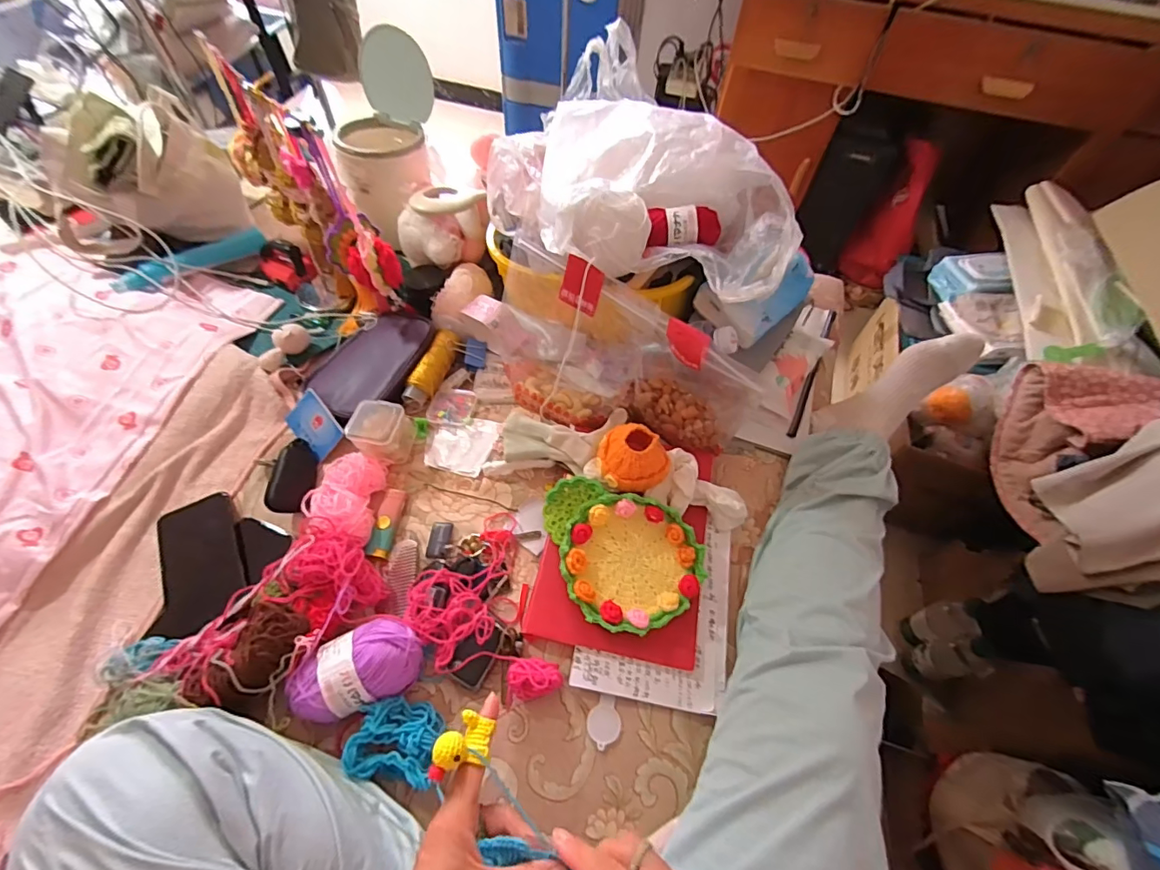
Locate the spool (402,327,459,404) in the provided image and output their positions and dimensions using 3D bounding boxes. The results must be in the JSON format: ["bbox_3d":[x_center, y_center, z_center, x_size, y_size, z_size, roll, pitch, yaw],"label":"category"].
[{"bbox_3d":[-0.192,-0.089,0.646,0.030,0.027,0.109,21,59,9],"label":"spool"}]

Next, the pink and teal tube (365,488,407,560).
[{"bbox_3d":[-0.217,0.099,0.557,0.022,0.021,0.078,5,57,-1],"label":"pink and teal tube"}]

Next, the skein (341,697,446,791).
[{"bbox_3d":[-0.163,0.273,0.441,0.073,0.038,0.061,8,57,1],"label":"skein"}]

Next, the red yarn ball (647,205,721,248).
[{"bbox_3d":[0.115,-0.232,0.546,0.092,0.035,0.045,-11,58,-20],"label":"red yarn ball"}]

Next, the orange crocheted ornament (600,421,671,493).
[{"bbox_3d":[0.060,0.022,0.549,0.074,0.051,0.071,2,58,-3],"label":"orange crocheted ornament"}]

